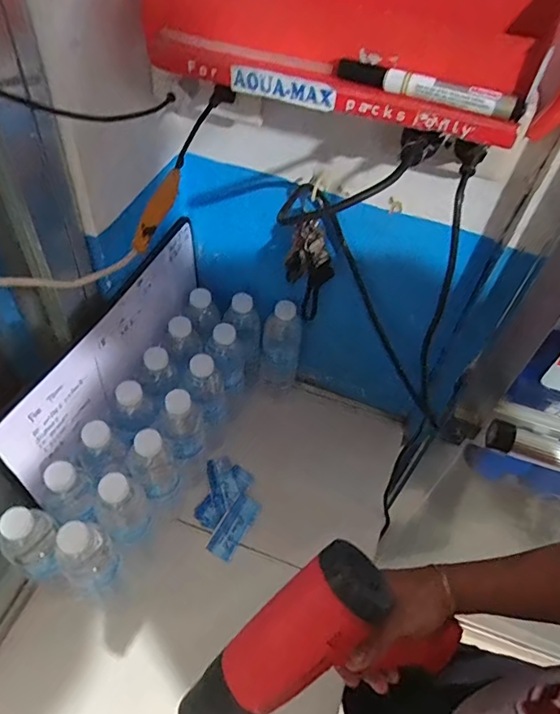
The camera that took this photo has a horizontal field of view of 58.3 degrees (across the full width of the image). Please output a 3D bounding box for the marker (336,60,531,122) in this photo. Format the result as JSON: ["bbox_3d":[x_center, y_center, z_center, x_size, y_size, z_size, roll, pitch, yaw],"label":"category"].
[{"bbox_3d":[0.106,-0.198,0.368,0.140,0.023,0.016,24,53,13],"label":"marker"}]

